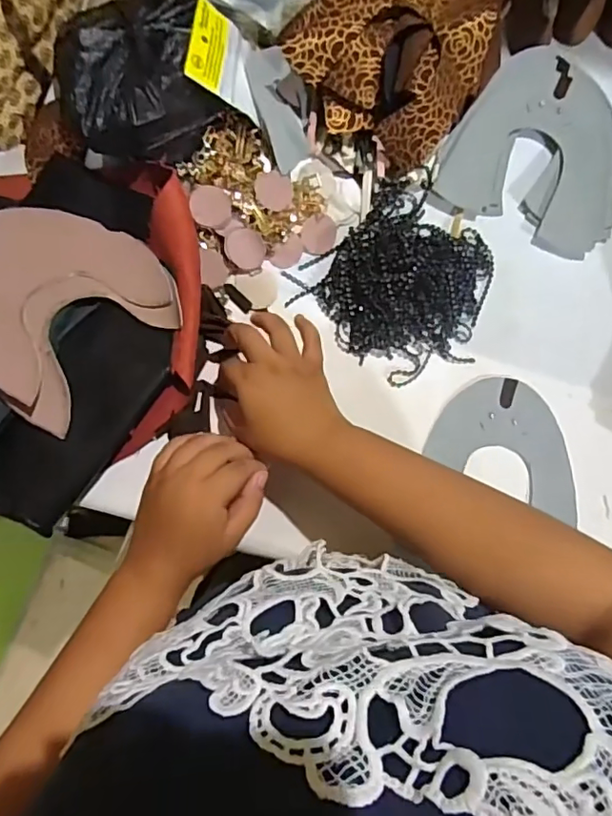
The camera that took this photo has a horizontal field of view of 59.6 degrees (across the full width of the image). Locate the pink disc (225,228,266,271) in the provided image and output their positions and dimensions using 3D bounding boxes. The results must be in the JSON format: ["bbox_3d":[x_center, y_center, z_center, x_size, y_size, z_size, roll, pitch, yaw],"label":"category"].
[{"bbox_3d":[-0.052,-0.139,0.468,0.034,0.004,0.034,-2,97,-14],"label":"pink disc"}]

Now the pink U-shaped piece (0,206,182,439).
[{"bbox_3d":[-0.203,-0.092,0.434,0.158,0.042,0.169,-44,88,-8],"label":"pink U-shaped piece"}]

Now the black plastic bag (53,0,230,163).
[{"bbox_3d":[-0.136,-0.271,0.446,0.140,0.075,0.115,-44,88,-8],"label":"black plastic bag"}]

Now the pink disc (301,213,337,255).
[{"bbox_3d":[0.012,-0.157,0.484,0.032,0.004,0.033,-5,105,-18],"label":"pink disc"}]

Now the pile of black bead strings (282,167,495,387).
[{"bbox_3d":[0.094,-0.116,0.473,0.148,0.030,0.163,40,81,1],"label":"pile of black bead strings"}]

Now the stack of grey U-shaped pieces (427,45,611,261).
[{"bbox_3d":[0.226,-0.255,0.503,0.167,0.021,0.191,21,81,-1],"label":"stack of grey U-shaped pieces"}]

